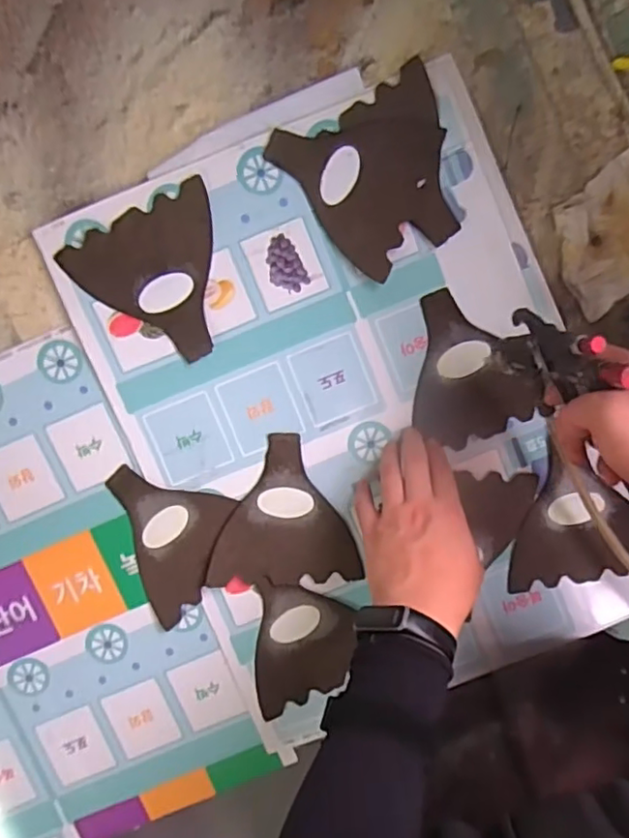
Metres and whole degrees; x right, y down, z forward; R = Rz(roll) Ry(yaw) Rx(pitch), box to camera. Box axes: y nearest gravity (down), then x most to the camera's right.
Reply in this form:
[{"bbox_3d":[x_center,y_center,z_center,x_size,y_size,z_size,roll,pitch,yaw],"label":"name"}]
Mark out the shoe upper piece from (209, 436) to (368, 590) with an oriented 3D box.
[{"bbox_3d":[-0.028,0.083,0.551,0.132,0.006,0.134,-2,96,1],"label":"shoe upper piece"}]

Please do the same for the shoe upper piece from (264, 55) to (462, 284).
[{"bbox_3d":[0.054,-0.203,0.521,0.138,0.011,0.140,-26,95,3],"label":"shoe upper piece"}]

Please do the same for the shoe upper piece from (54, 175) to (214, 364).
[{"bbox_3d":[-0.129,-0.115,0.526,0.129,0.004,0.130,-27,96,2],"label":"shoe upper piece"}]

